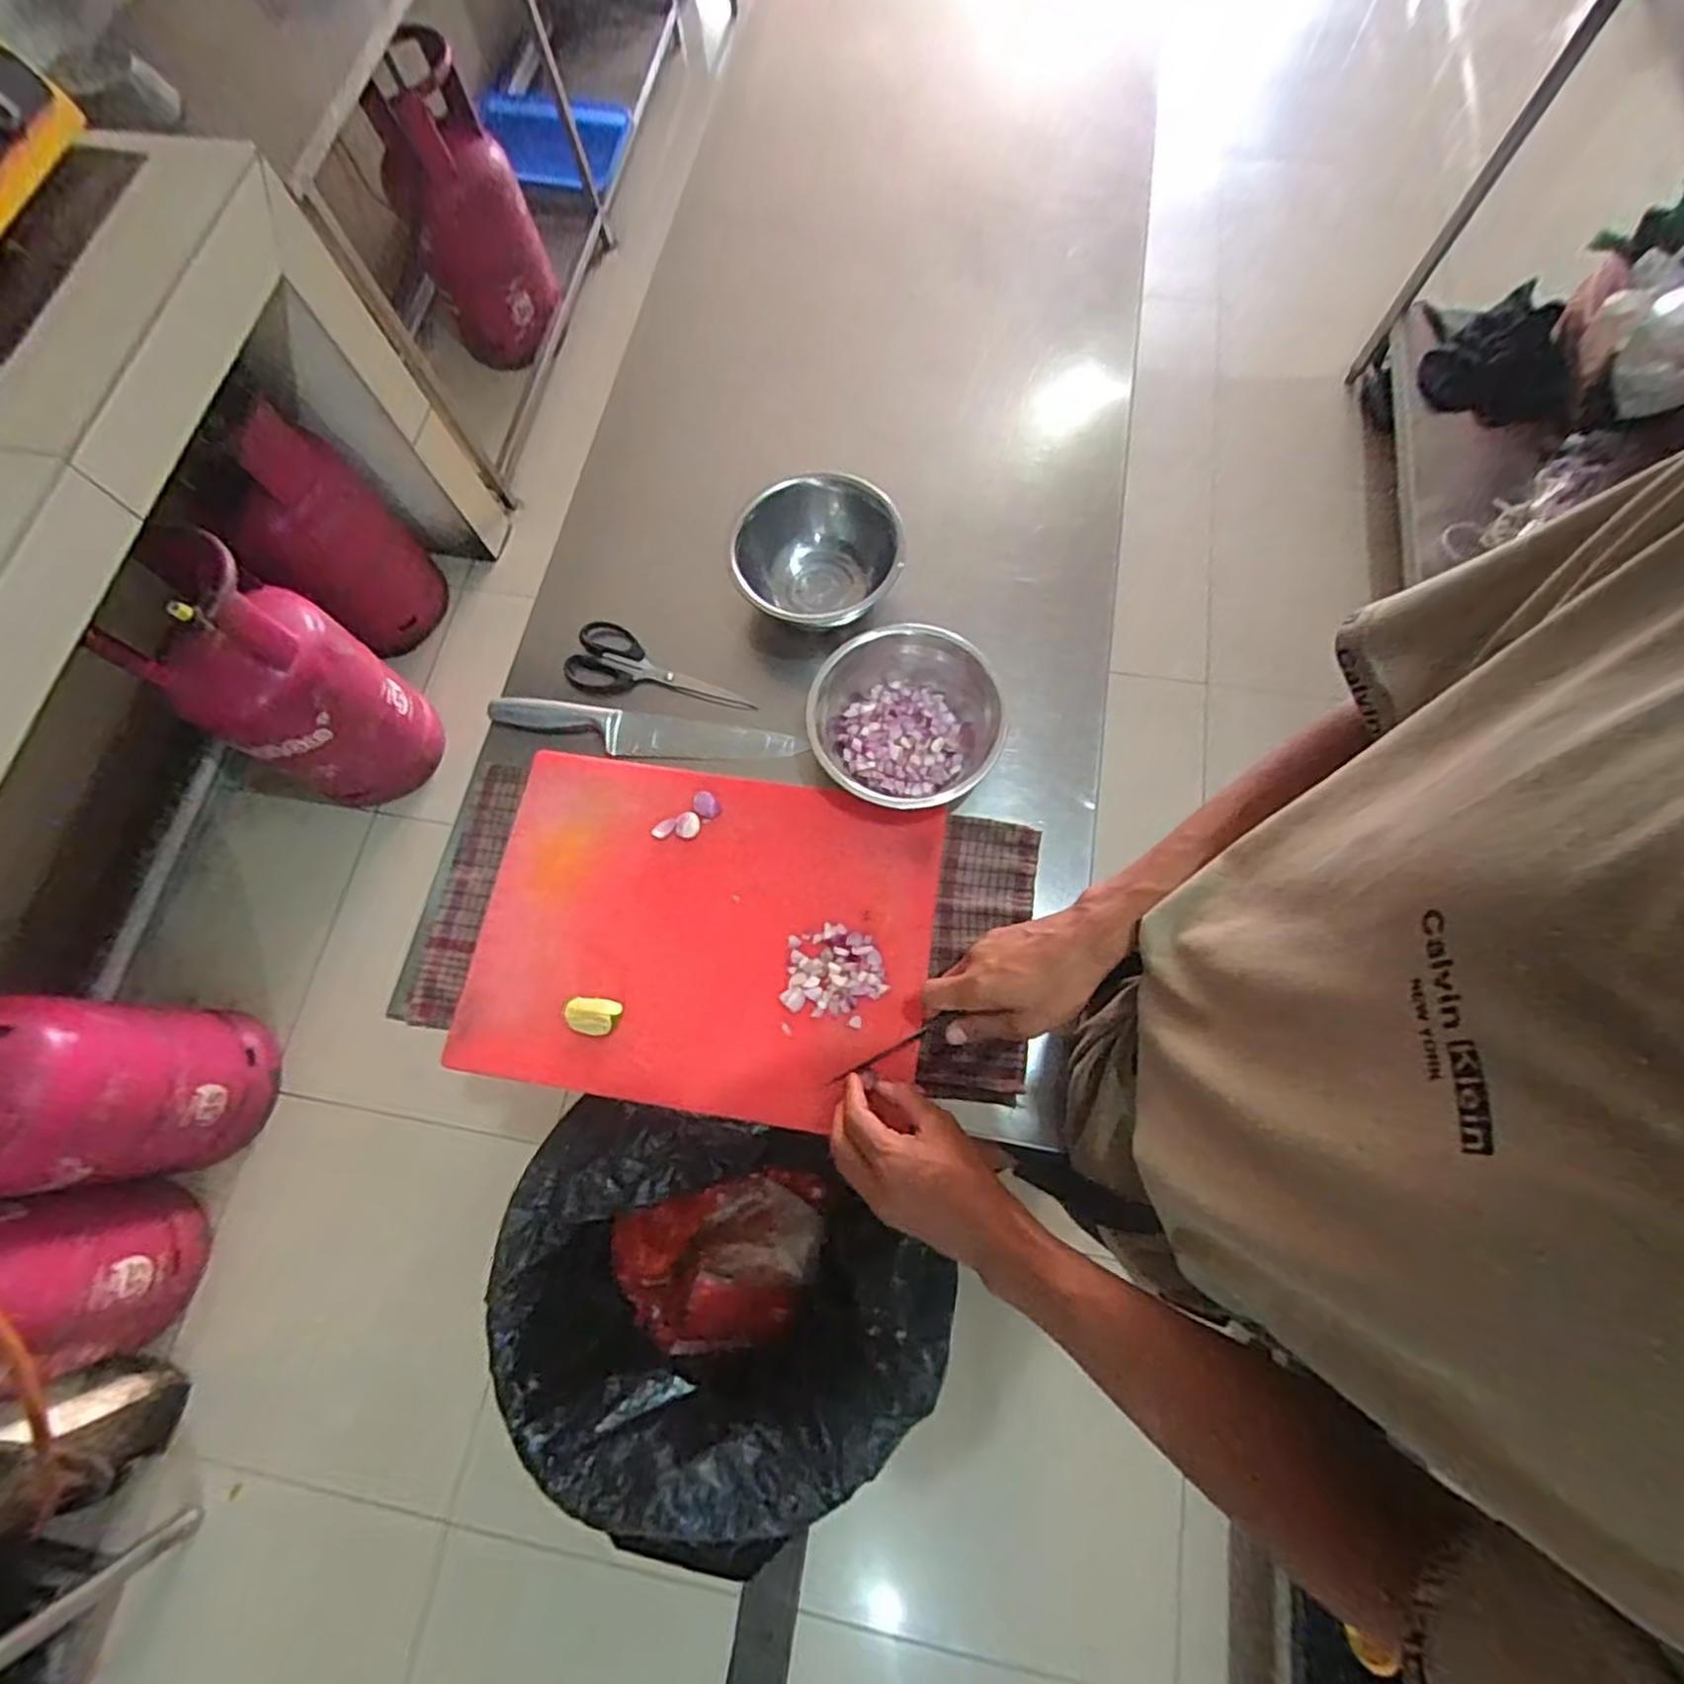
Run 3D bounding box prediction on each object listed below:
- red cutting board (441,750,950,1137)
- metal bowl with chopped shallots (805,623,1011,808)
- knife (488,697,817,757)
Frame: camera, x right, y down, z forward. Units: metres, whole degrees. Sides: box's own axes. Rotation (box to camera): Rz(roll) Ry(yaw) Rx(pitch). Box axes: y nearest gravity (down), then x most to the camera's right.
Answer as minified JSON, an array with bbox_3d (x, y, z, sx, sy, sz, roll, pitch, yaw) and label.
[{"bbox_3d":[-0.118,0.076,0.616,0.381,0.026,0.284,8,73,4],"label":"red cutting board"},{"bbox_3d":[0.057,-0.106,0.658,0.172,0.063,0.166,0,73,1],"label":"metal bowl with chopped shallots"},{"bbox_3d":[-0.187,-0.105,0.683,0.296,0.017,0.042,7,73,4],"label":"knife"}]

